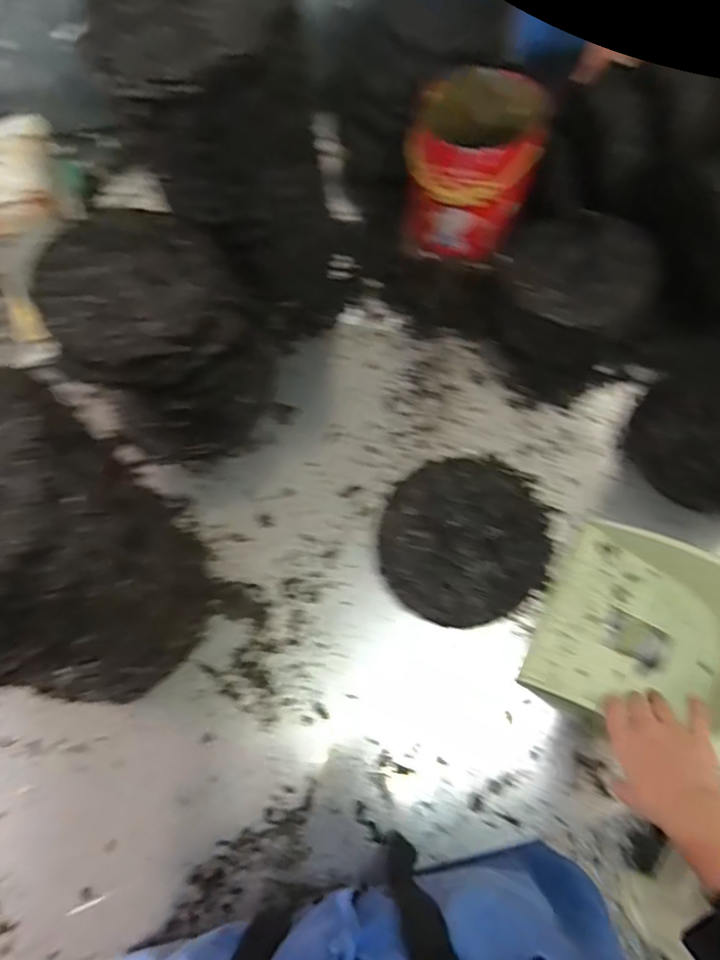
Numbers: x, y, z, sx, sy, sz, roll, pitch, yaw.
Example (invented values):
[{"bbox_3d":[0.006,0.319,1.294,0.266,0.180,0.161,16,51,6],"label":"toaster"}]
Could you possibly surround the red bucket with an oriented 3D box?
[{"bbox_3d":[0.159,-0.443,0.825,0.172,0.190,0.184,0,67,0],"label":"red bucket"}]

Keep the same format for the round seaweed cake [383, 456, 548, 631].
[{"bbox_3d":[0.129,0.064,0.676,0.211,0.045,0.188,-41,74,-16],"label":"round seaweed cake"}]

